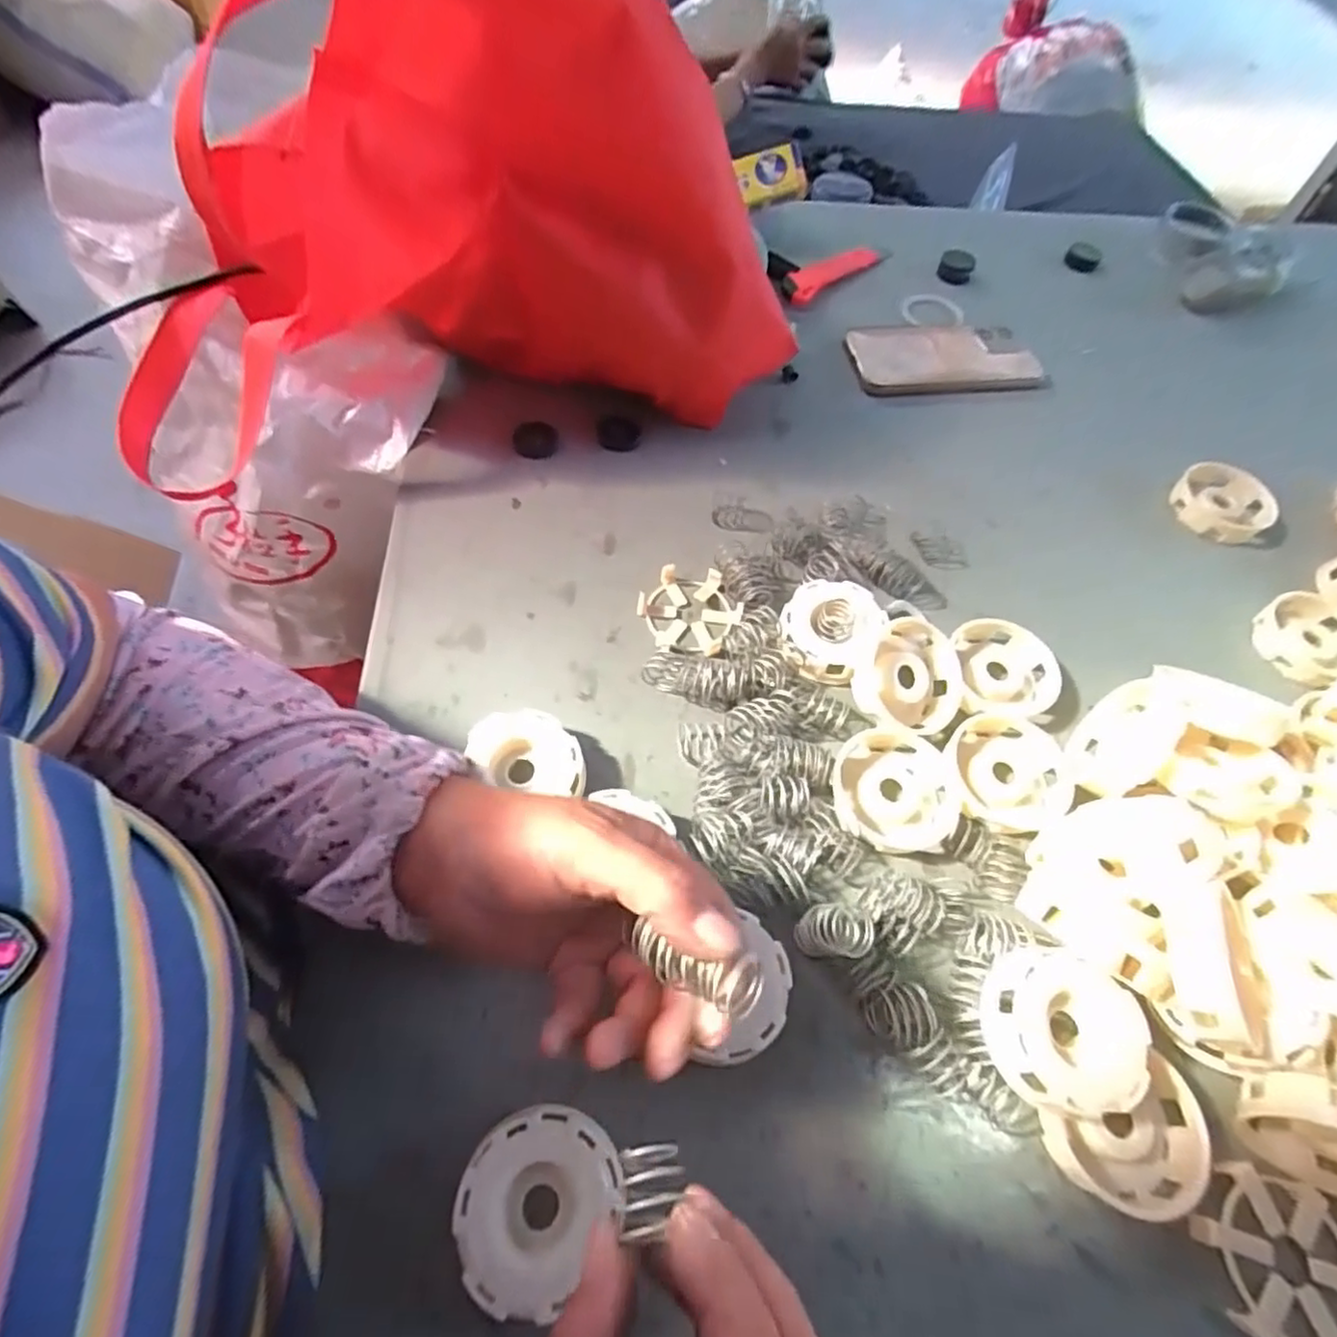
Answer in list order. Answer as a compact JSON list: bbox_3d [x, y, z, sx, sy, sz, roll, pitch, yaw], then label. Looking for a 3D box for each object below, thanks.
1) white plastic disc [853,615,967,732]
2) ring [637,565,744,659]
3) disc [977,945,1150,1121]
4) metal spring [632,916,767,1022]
[{"bbox_3d":[0.146,0.006,0.401,0.064,0.028,0.069,43,59,-2],"label":"white plastic disc"},{"bbox_3d":[0.013,-0.037,0.431,0.066,0.011,0.060,2,59,-3],"label":"ring"},{"bbox_3d":[0.175,0.160,0.294,0.067,0.012,0.063,3,61,-1],"label":"disc"},{"bbox_3d":[0.010,0.109,0.242,0.047,0.015,0.018,14,59,11],"label":"metal spring"}]

